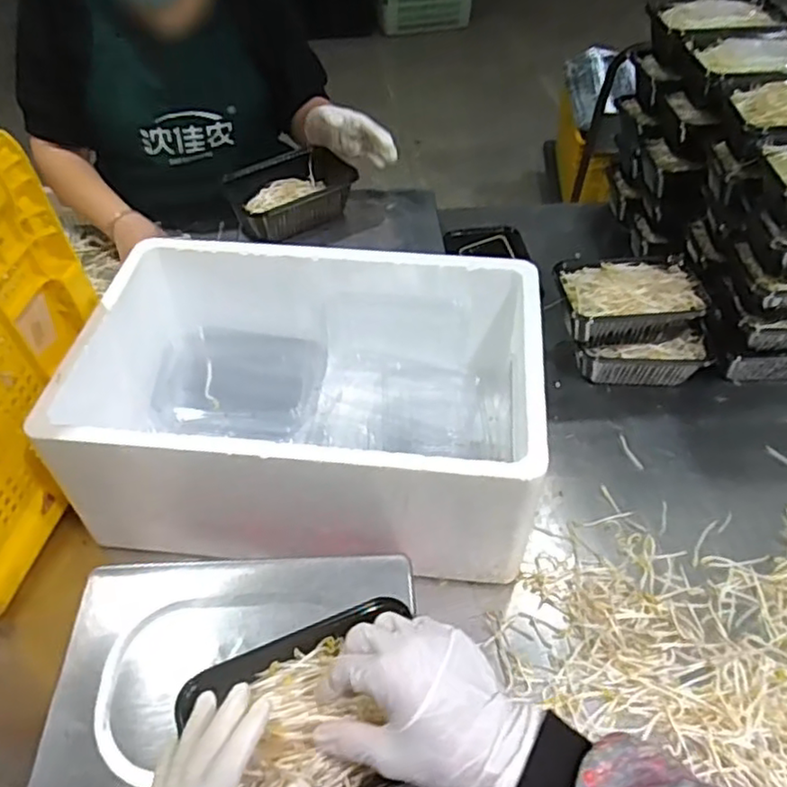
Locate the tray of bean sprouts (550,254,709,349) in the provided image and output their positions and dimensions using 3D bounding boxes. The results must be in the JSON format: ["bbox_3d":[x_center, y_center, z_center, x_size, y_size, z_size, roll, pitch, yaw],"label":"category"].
[{"bbox_3d":[0.304,-0.123,0.869,0.177,0.066,0.116,-4,48,-4],"label":"tray of bean sprouts"}]

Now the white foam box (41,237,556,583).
[{"bbox_3d":[-0.084,0.012,0.744,0.463,0.212,0.309,5,48,5],"label":"white foam box"}]

